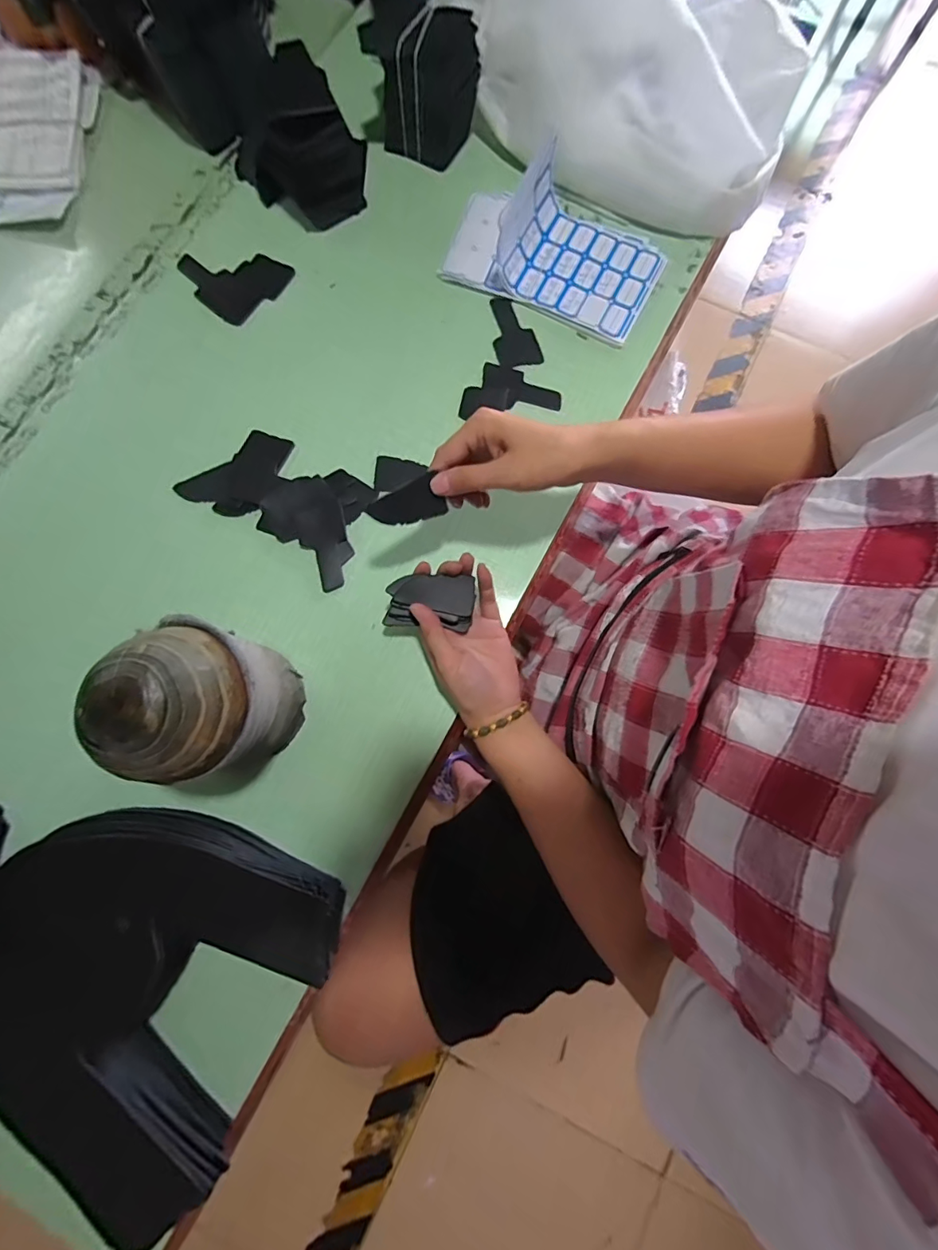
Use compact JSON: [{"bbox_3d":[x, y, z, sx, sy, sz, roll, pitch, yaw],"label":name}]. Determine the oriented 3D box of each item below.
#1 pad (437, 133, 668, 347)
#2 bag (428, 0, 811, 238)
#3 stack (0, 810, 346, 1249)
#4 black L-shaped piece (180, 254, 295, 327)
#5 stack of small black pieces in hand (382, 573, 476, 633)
[{"bbox_3d":[0.092,-0.400,0.493,0.218,0.058,0.141,24,81,4],"label":"pad"},{"bbox_3d":[0.155,-0.590,0.486,0.379,0.135,0.212,23,81,4],"label":"bag"},{"bbox_3d":[-0.245,0.264,0.359,0.247,0.083,0.221,22,81,3],"label":"stack"},{"bbox_3d":[-0.252,-0.376,0.513,0.104,0.004,0.089,43,82,7],"label":"black L-shaped piece"},{"bbox_3d":[-0.035,-0.021,0.412,0.073,0.018,0.041,2,80,0],"label":"stack of small black pieces in hand"}]

